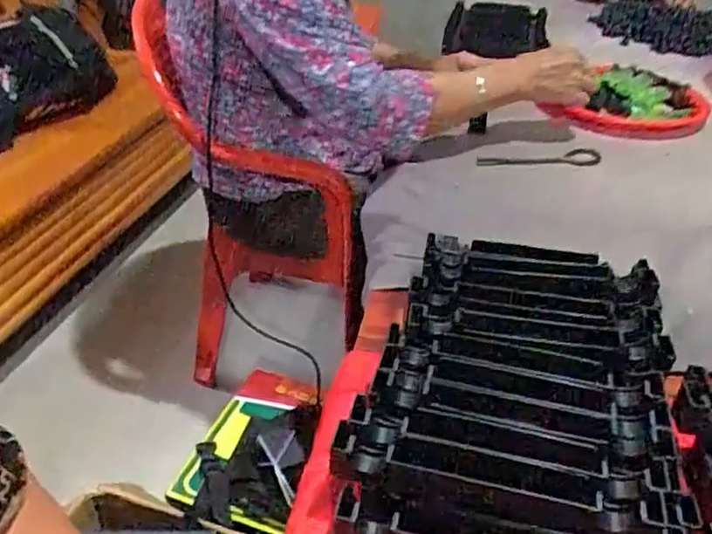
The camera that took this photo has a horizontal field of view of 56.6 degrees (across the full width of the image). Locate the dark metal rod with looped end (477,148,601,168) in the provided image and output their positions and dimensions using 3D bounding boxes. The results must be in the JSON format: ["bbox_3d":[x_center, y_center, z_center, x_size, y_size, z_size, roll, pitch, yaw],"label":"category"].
[{"bbox_3d":[0.241,-0.138,0.870,0.178,0.016,0.034,-8,36,-16],"label":"dark metal rod with looped end"}]

